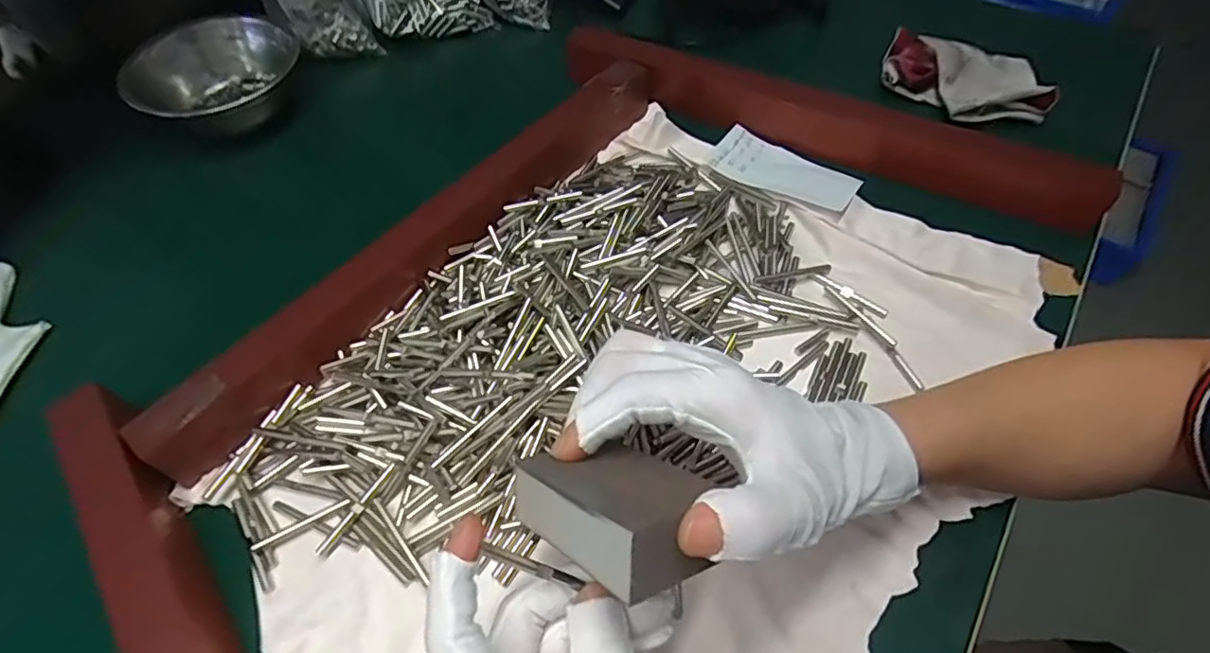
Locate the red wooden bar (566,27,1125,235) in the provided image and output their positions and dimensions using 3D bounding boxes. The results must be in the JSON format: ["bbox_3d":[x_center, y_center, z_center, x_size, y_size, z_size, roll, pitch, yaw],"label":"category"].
[{"bbox_3d":[0.147,-0.156,0.442,0.390,0.040,0.027,23,58,15],"label":"red wooden bar"}]

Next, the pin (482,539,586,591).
[{"bbox_3d":[-0.025,0.086,0.218,0.038,0.004,0.005,27,54,-17],"label":"pin"}]

